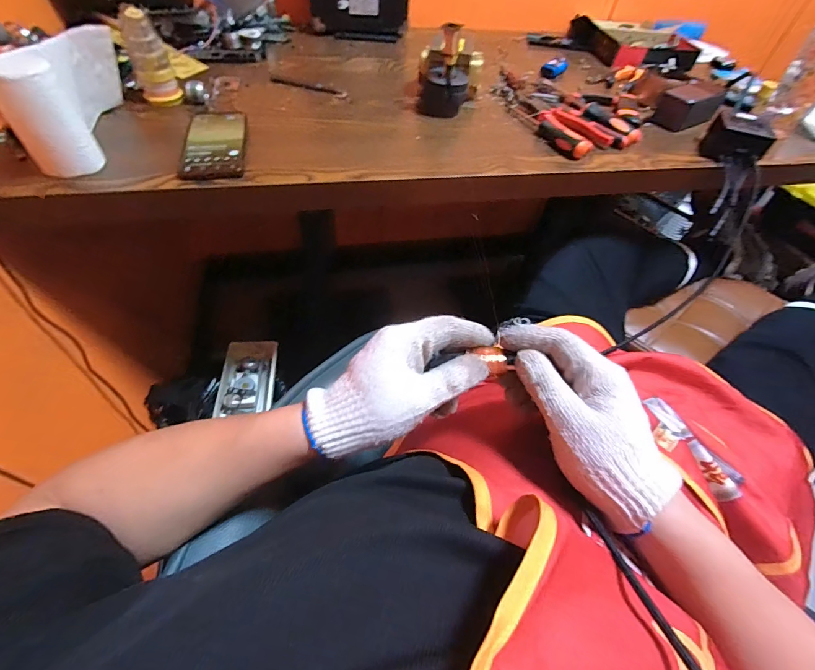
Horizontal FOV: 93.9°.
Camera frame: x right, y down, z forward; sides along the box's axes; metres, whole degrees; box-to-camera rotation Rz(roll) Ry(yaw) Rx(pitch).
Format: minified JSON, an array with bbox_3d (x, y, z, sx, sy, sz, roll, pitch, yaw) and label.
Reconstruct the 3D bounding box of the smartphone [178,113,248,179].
[{"bbox_3d":[-0.252,-0.255,0.501,0.074,0.011,0.154,-7,53,-10],"label":"smartphone"}]

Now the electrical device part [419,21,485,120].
[{"bbox_3d":[0.067,-0.425,0.607,0.100,0.111,0.114,10,51,3],"label":"electrical device part"}]

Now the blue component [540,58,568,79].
[{"bbox_3d":[0.301,-0.547,0.779,0.039,0.018,0.065,30,55,18],"label":"blue component"}]

